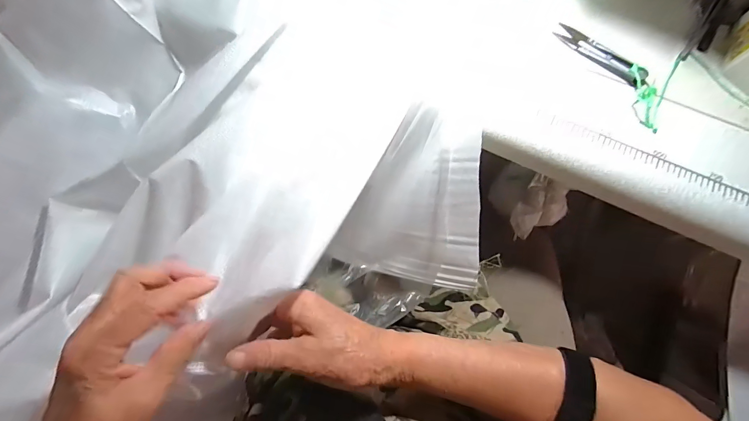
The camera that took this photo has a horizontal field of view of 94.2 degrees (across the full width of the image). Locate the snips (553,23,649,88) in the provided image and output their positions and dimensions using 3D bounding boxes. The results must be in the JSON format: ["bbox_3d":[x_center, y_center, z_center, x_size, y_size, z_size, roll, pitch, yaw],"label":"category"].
[{"bbox_3d":[0.227,-0.156,0.348,0.019,0.014,0.097,-43,79,-13],"label":"snips"}]

